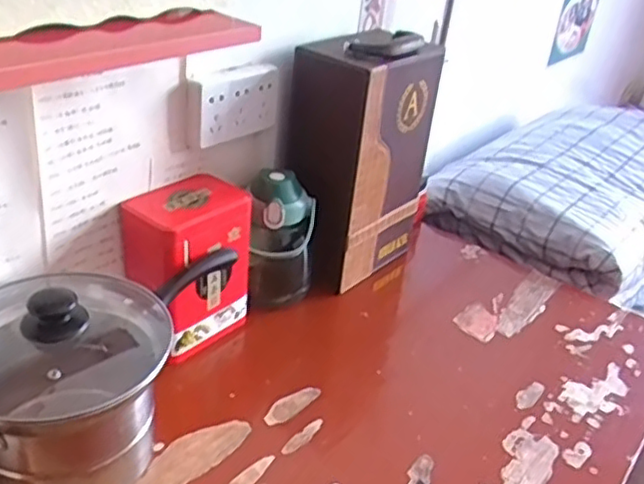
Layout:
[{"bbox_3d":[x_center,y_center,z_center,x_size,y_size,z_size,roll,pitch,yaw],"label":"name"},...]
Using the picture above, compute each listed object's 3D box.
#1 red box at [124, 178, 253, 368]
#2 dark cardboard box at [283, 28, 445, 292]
[{"bbox_3d":[-0.171,0.039,0.866,0.101,0.212,0.138,27,36,30],"label":"red box"},{"bbox_3d":[0.057,-0.117,1.016,0.126,0.371,0.217,27,36,31],"label":"dark cardboard box"}]

